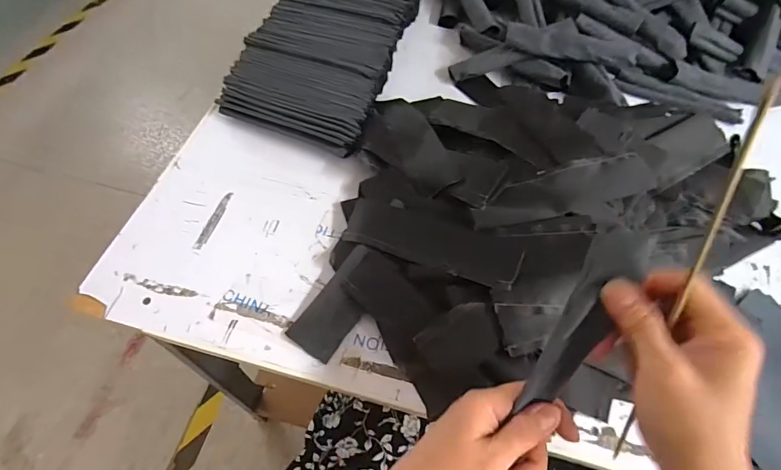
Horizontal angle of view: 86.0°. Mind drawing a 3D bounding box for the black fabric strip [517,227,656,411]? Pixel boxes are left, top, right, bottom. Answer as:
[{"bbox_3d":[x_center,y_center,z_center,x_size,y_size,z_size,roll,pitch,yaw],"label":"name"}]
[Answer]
[{"bbox_3d":[0.133,0.058,0.288,0.030,0.025,0.136,29,96,13],"label":"black fabric strip"}]

